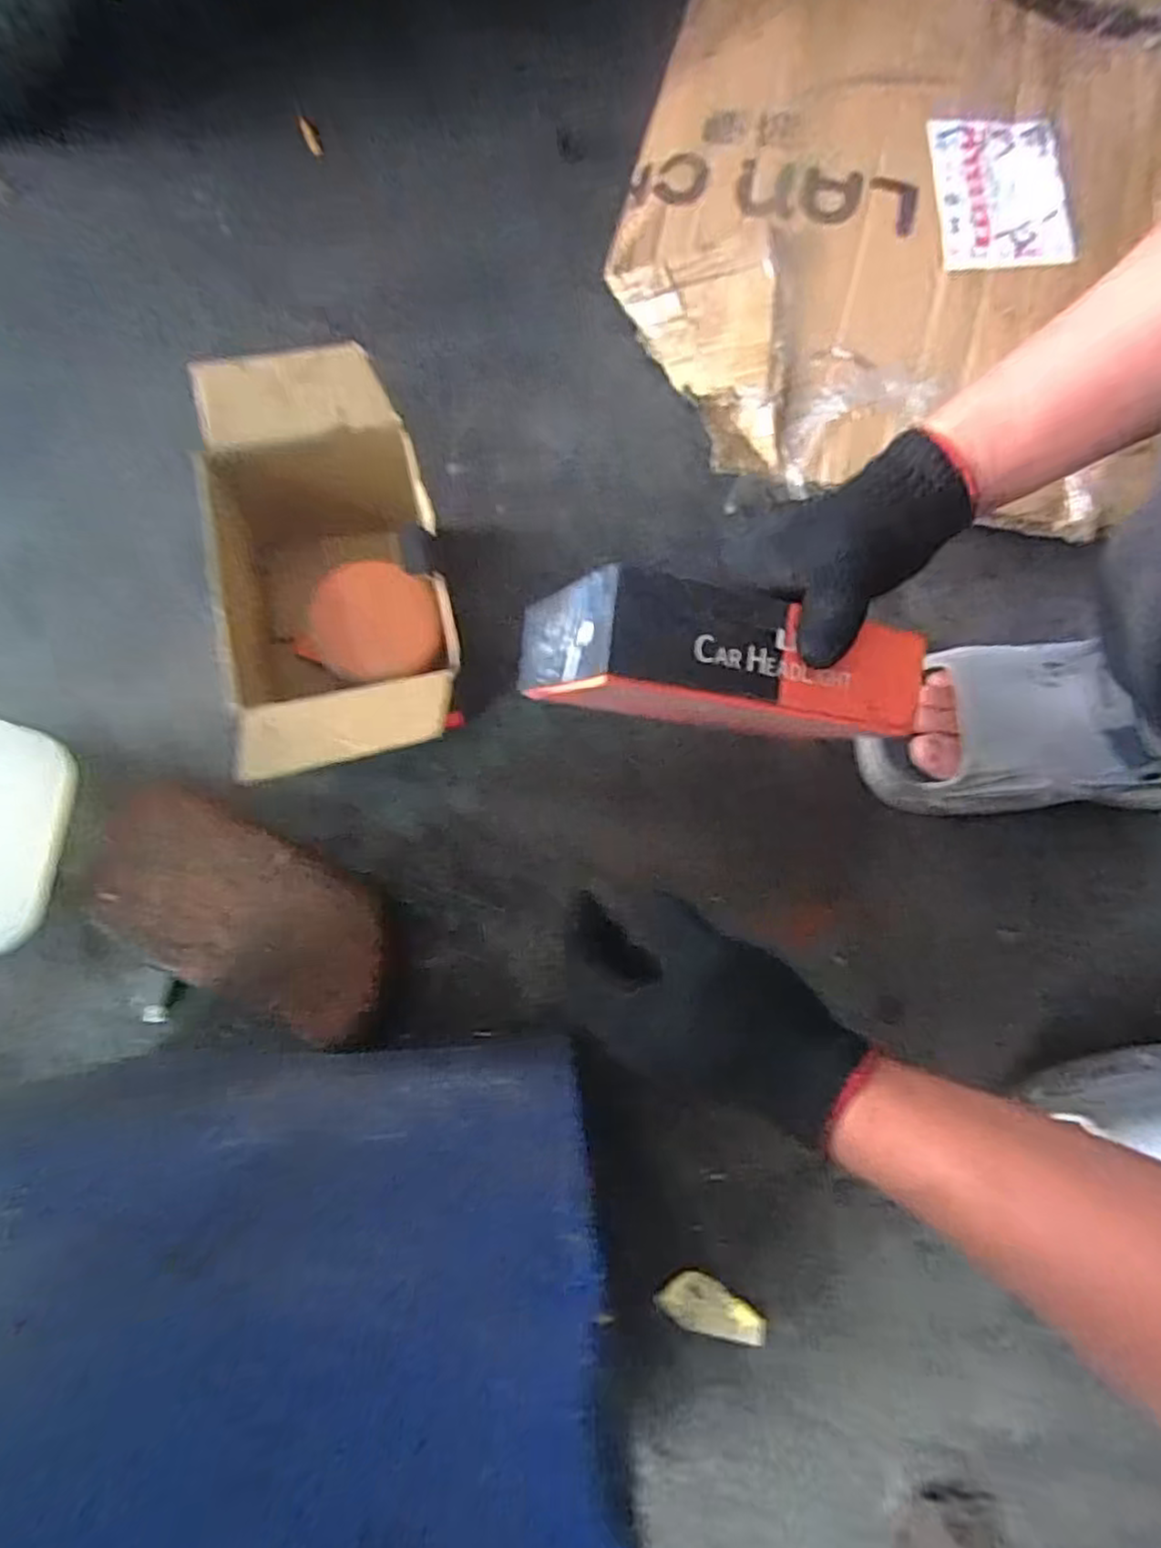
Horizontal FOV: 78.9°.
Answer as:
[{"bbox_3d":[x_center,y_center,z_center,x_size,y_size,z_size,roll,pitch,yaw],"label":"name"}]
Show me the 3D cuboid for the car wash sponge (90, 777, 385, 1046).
[{"bbox_3d":[-0.236,0.098,0.508,0.227,0.055,0.112,27,79,4],"label":"car wash sponge"}]

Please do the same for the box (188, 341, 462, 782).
[{"bbox_3d":[-0.168,-0.137,0.508,0.141,0.168,0.301,-13,79,-3],"label":"box"}]

